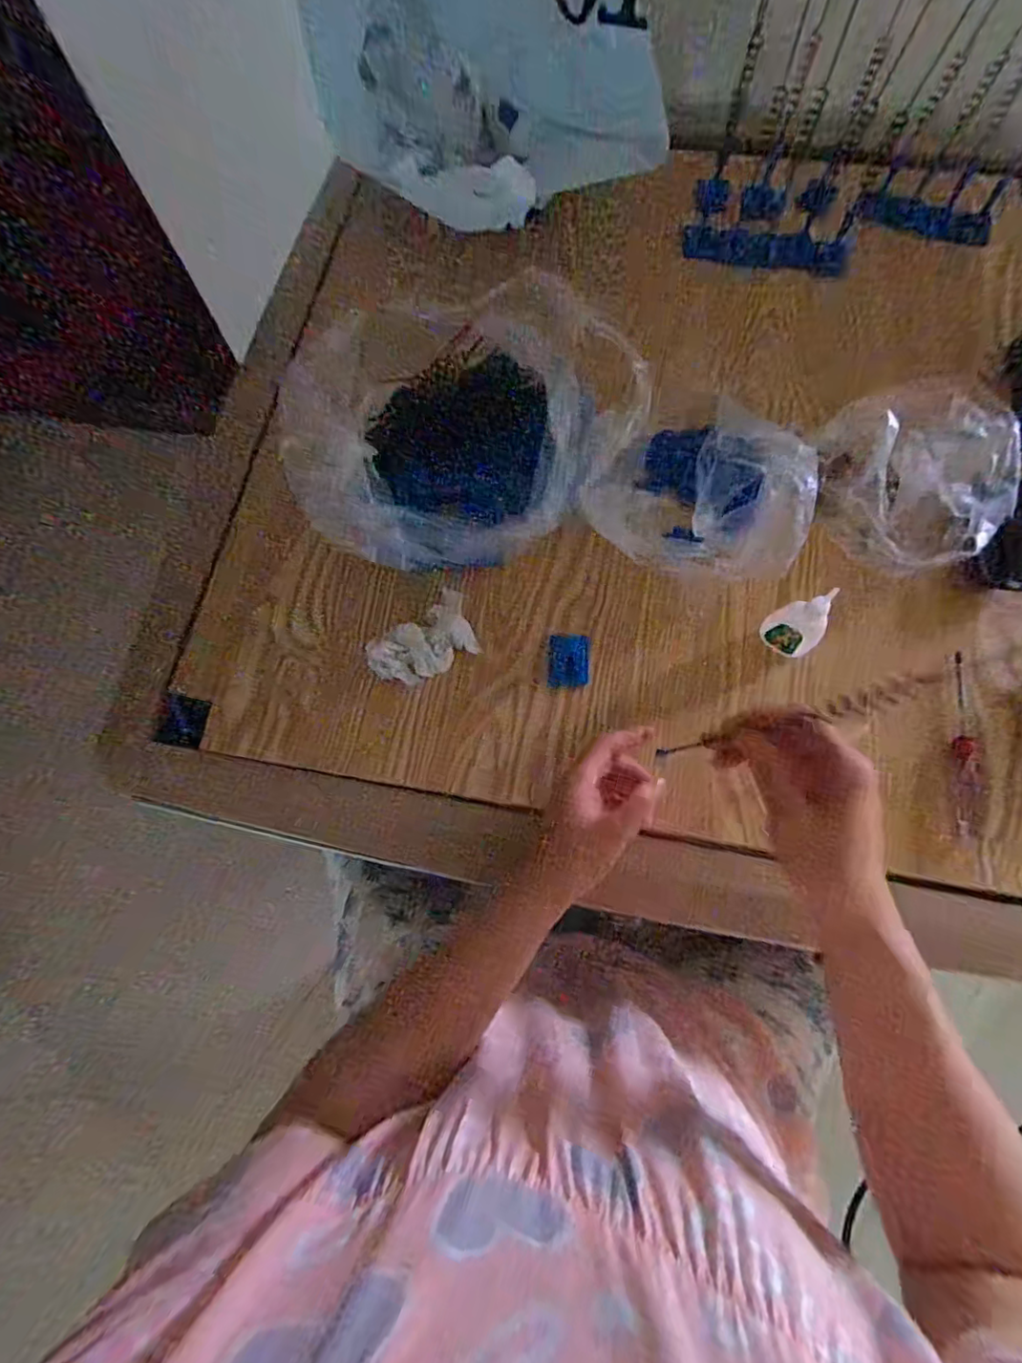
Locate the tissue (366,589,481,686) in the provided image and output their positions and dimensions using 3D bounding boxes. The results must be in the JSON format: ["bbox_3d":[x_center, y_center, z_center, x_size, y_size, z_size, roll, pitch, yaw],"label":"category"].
[{"bbox_3d":[-0.074,-0.031,0.489,0.092,0.017,0.054,-31,75,-7],"label":"tissue"}]

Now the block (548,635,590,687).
[{"bbox_3d":[0.050,-0.018,0.486,0.034,0.006,0.045,3,73,3],"label":"block"}]

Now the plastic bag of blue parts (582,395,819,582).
[{"bbox_3d":[0.162,-0.163,0.495,0.183,0.074,0.115,15,74,6],"label":"plastic bag of blue parts"}]

